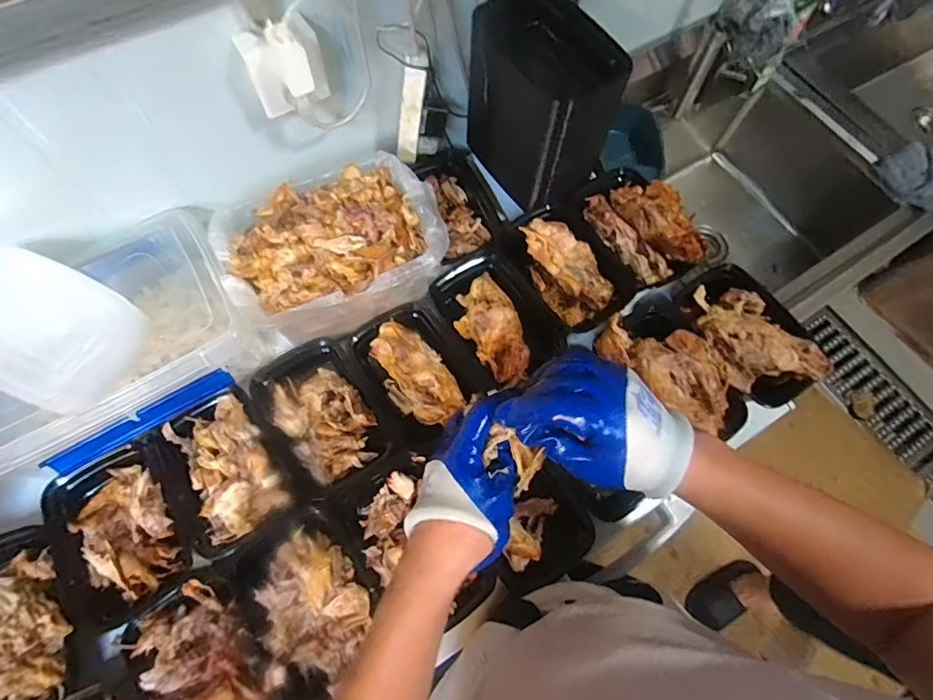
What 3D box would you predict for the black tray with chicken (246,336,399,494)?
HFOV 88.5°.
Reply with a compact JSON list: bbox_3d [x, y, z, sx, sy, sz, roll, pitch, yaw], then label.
[{"bbox_3d":[-0.202,0.082,0.660,0.133,0.045,0.201,-34,73,-14],"label":"black tray with chicken"}]

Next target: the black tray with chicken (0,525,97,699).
[{"bbox_3d":[-0.534,0.319,0.555,0.148,0.043,0.212,-21,70,-9],"label":"black tray with chicken"}]

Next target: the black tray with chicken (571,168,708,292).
[{"bbox_3d":[0.261,-0.191,0.742,0.128,0.072,0.205,-32,72,-13],"label":"black tray with chicken"}]

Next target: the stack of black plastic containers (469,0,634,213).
[{"bbox_3d":[0.109,-0.367,0.717,0.165,0.198,0.228,-26,71,-11],"label":"stack of black plastic containers"}]

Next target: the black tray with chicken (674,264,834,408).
[{"bbox_3d":[0.402,-0.031,0.678,0.153,0.069,0.206,-29,72,-12],"label":"black tray with chicken"}]

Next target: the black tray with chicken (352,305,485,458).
[{"bbox_3d":[-0.074,0.030,0.685,0.128,0.046,0.191,-31,72,-13],"label":"black tray with chicken"}]

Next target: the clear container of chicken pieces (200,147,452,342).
[{"bbox_3d":[-0.176,-0.135,0.658,0.283,0.153,0.203,-25,71,-11],"label":"clear container of chicken pieces"}]

